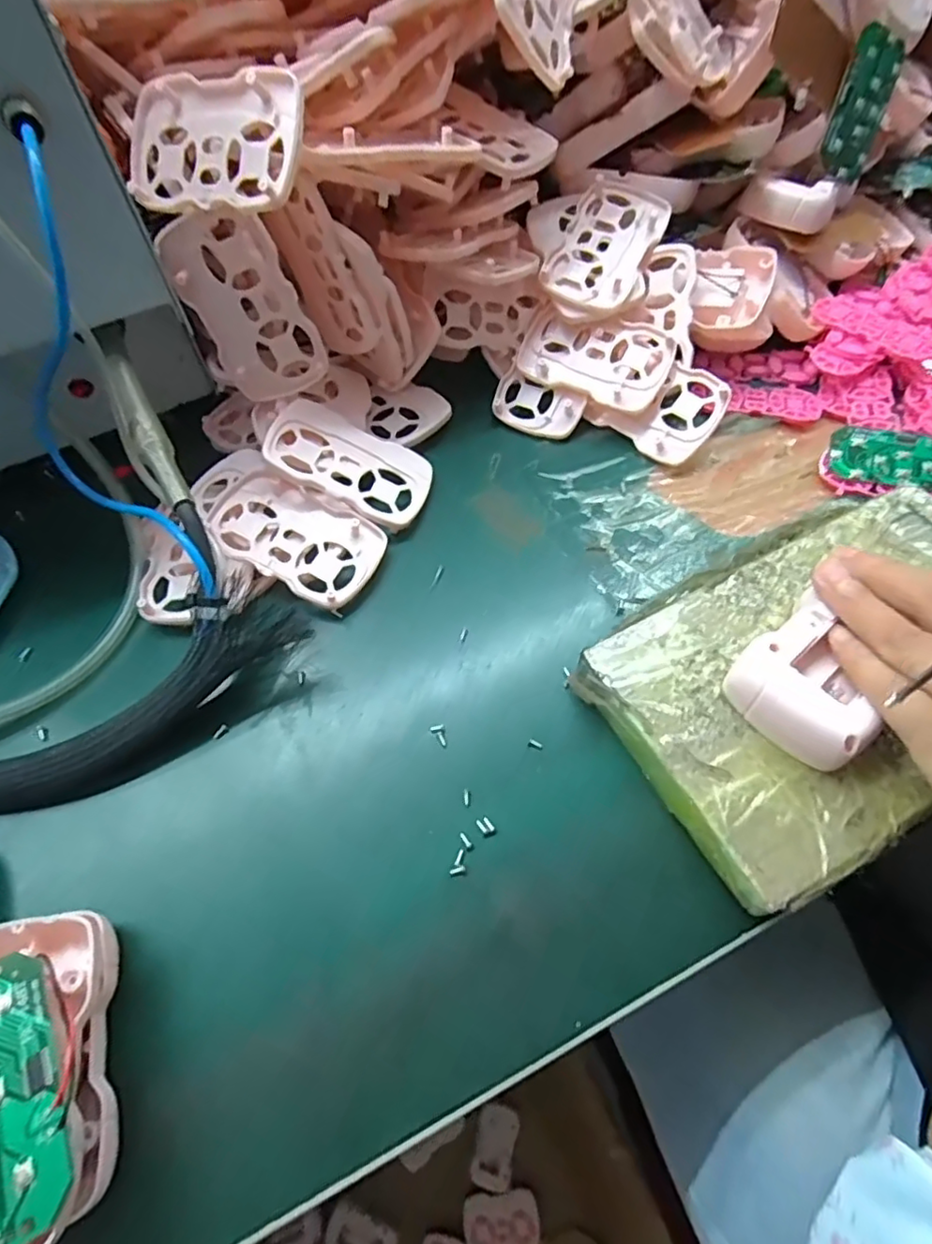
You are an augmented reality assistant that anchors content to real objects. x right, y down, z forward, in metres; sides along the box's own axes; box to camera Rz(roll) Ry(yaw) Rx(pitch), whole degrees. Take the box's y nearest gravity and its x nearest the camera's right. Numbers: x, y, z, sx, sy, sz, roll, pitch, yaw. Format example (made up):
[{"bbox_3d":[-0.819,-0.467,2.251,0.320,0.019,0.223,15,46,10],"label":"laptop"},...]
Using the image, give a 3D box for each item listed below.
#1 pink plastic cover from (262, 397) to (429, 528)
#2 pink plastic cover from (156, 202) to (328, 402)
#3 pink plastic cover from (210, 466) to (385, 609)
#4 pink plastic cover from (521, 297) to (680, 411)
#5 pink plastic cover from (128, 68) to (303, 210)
[{"bbox_3d":[-0.063,-0.087,0.331,0.087,0.011,0.054,25,60,-11],"label":"pink plastic cover"},{"bbox_3d":[-0.110,-0.156,0.302,0.053,0.088,0.010,-17,41,11],"label":"pink plastic cover"},{"bbox_3d":[-0.089,-0.045,0.315,0.087,0.014,0.054,25,63,14],"label":"pink plastic cover"},{"bbox_3d":[0.076,-0.160,0.362,0.089,0.009,0.051,25,86,15],"label":"pink plastic cover"},{"bbox_3d":[-0.112,-0.210,0.263,0.088,0.008,0.050,13,101,17],"label":"pink plastic cover"}]

